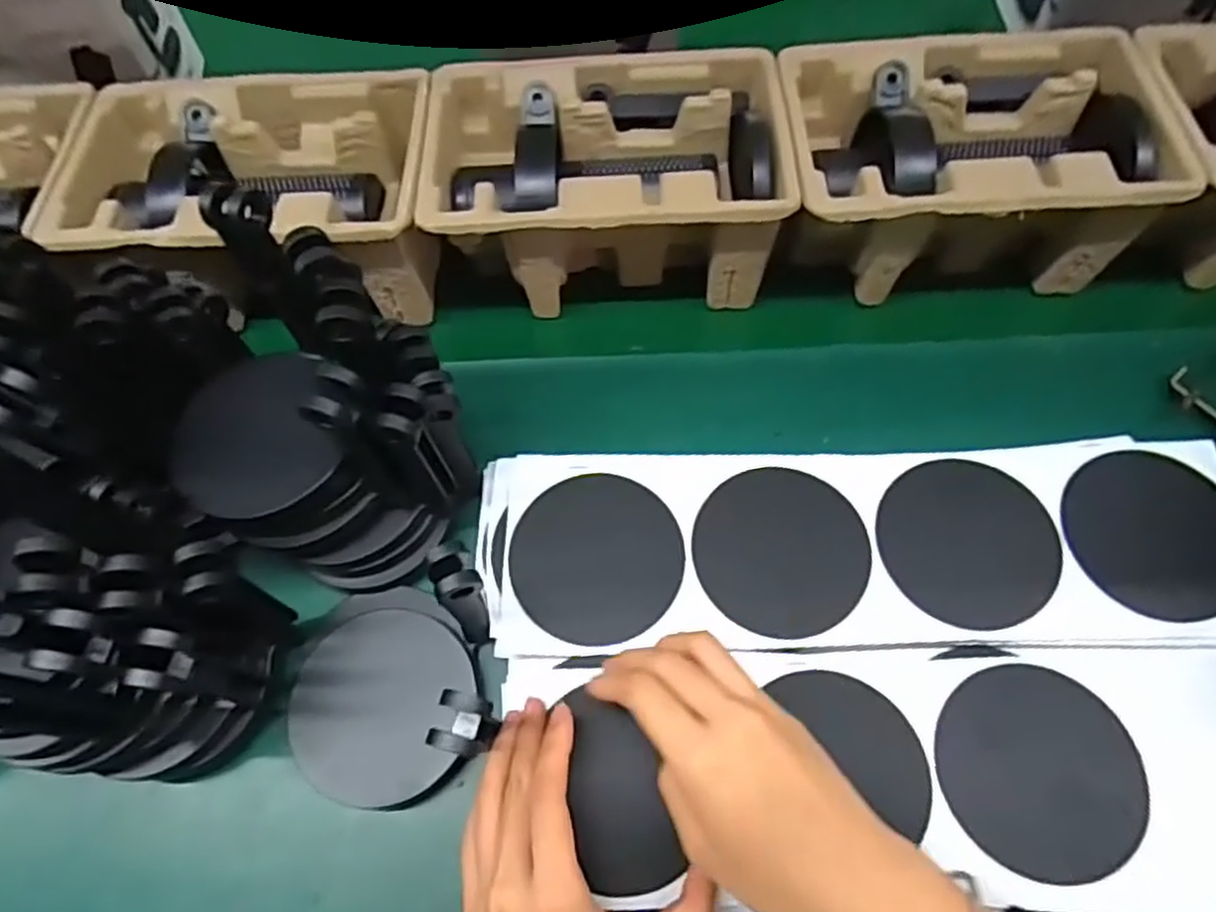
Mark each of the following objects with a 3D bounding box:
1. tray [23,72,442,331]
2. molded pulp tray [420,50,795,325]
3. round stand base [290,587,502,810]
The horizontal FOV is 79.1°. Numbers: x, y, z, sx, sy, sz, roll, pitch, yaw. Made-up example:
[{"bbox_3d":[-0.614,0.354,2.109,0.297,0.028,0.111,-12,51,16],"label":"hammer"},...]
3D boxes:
[{"bbox_3d":[-0.233,-0.175,0.505,0.229,0.099,0.147,-1,61,-2],"label":"tray"},{"bbox_3d":[-0.003,-0.180,0.499,0.224,0.105,0.140,0,61,-1],"label":"molded pulp tray"},{"bbox_3d":[-0.122,0.130,0.403,0.098,0.015,0.114,-27,65,-15],"label":"round stand base"}]

